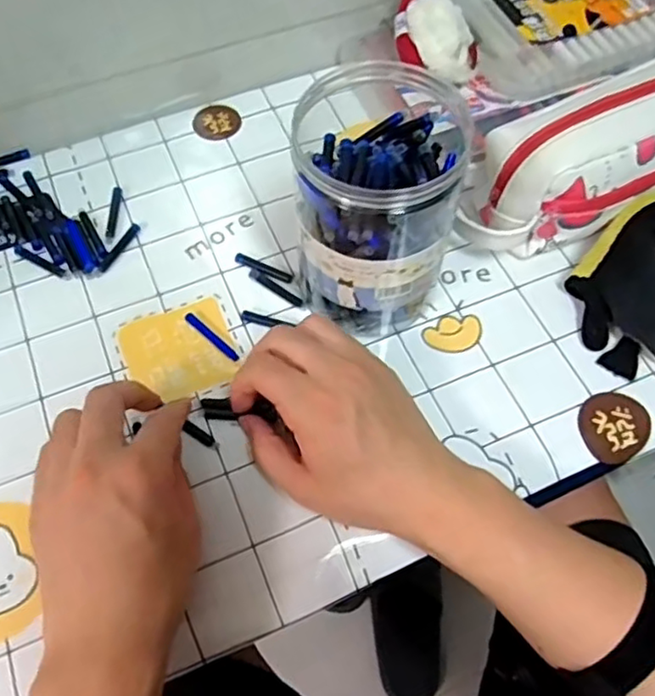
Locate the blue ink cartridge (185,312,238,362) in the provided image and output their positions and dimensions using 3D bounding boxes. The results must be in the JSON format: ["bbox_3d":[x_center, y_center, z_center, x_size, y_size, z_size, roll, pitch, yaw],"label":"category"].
[{"bbox_3d":[-0.080,-0.008,0.451,0.050,0.004,0.007,38,68,18],"label":"blue ink cartridge"}]

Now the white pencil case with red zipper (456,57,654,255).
[{"bbox_3d":[0.193,-0.136,0.468,0.200,0.097,0.082,-24,64,-13],"label":"white pencil case with red zipper"}]

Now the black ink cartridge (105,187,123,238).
[{"bbox_3d":[-0.167,-0.106,0.504,0.007,0.004,0.047,1,62,0],"label":"black ink cartridge"}]

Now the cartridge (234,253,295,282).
[{"bbox_3d":[-0.047,-0.059,0.478,0.048,0.006,0.008,22,64,11],"label":"cartridge"}]

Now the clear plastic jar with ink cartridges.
[{"bbox_3d":[0.030,-0.082,0.414,0.098,0.141,0.100,0,62,-1],"label":"clear plastic jar with ink cartridges"}]

